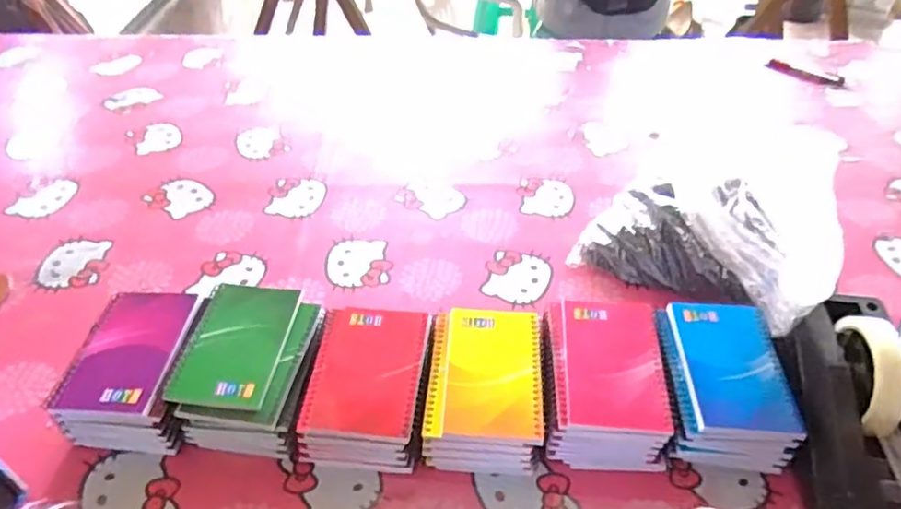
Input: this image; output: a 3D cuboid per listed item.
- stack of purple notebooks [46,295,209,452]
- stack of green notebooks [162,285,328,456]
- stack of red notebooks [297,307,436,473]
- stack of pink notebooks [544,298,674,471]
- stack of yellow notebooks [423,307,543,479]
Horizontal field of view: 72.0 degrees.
[{"bbox_3d":[-0.281,0.103,0.558,0.104,0.065,0.140,0,43,-2],"label":"stack of purple notebooks"},{"bbox_3d":[-0.176,0.102,0.563,0.109,0.062,0.139,4,43,3],"label":"stack of green notebooks"},{"bbox_3d":[-0.072,0.120,0.551,0.099,0.055,0.143,5,44,3],"label":"stack of red notebooks"},{"bbox_3d":[0.134,0.113,0.552,0.097,0.068,0.133,3,43,2],"label":"stack of pink notebooks"},{"bbox_3d":[0.030,0.120,0.551,0.098,0.055,0.143,4,43,3],"label":"stack of yellow notebooks"}]

